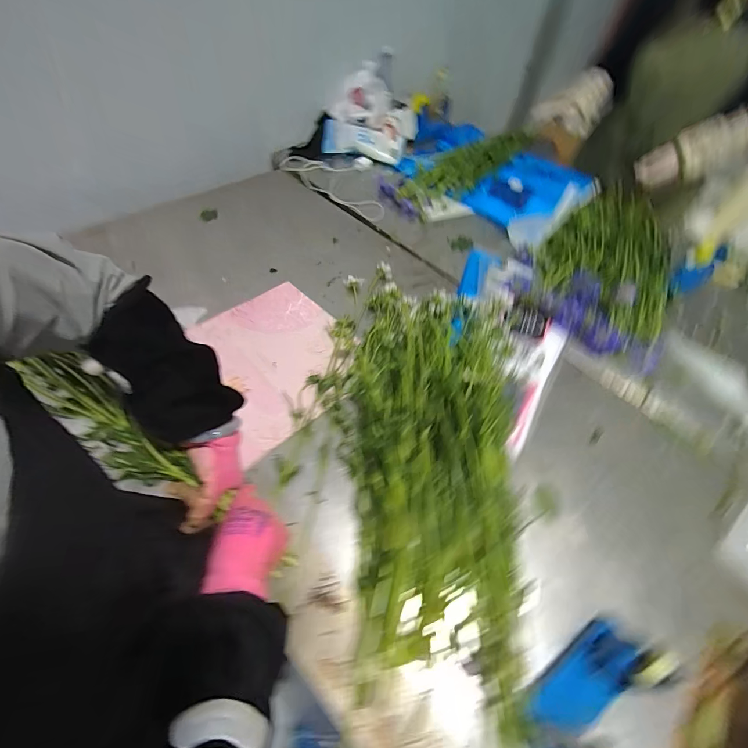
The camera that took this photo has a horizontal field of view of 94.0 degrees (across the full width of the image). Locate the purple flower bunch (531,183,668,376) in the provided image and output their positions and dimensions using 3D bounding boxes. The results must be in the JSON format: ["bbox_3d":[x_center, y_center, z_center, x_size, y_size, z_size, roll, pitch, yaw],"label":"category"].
[{"bbox_3d":[0.682,-0.368,0.999,0.344,0.080,0.772,25,58,12],"label":"purple flower bunch"}]

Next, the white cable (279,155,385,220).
[{"bbox_3d":[-0.098,-0.683,1.210,0.458,0.029,0.252,37,62,19],"label":"white cable"}]

